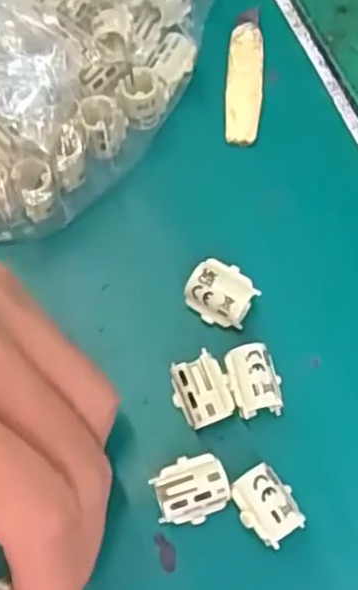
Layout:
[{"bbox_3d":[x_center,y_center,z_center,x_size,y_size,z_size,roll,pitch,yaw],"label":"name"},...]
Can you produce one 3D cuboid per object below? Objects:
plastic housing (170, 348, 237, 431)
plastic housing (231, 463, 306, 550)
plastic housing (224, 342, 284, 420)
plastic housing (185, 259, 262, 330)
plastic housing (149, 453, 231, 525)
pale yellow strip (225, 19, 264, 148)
[{"bbox_3d":[0.007,0.033,0.236,0.017,0.016,0.021,-22,70,-7],"label":"plastic housing"},{"bbox_3d":[0.027,0.066,0.225,0.016,0.015,0.022,-29,71,-9],"label":"plastic housing"},{"bbox_3d":[0.024,0.030,0.239,0.016,0.016,0.023,-17,70,-5],"label":"plastic housing"},{"bbox_3d":[0.014,0.001,0.250,0.022,0.017,0.017,25,72,10],"label":"plastic housing"},{"bbox_3d":[0.004,0.061,0.226,0.022,0.014,0.018,-16,70,-4],"label":"plastic housing"},{"bbox_3d":[0.025,-0.082,0.280,0.014,0.004,0.052,5,69,3],"label":"pale yellow strip"}]

